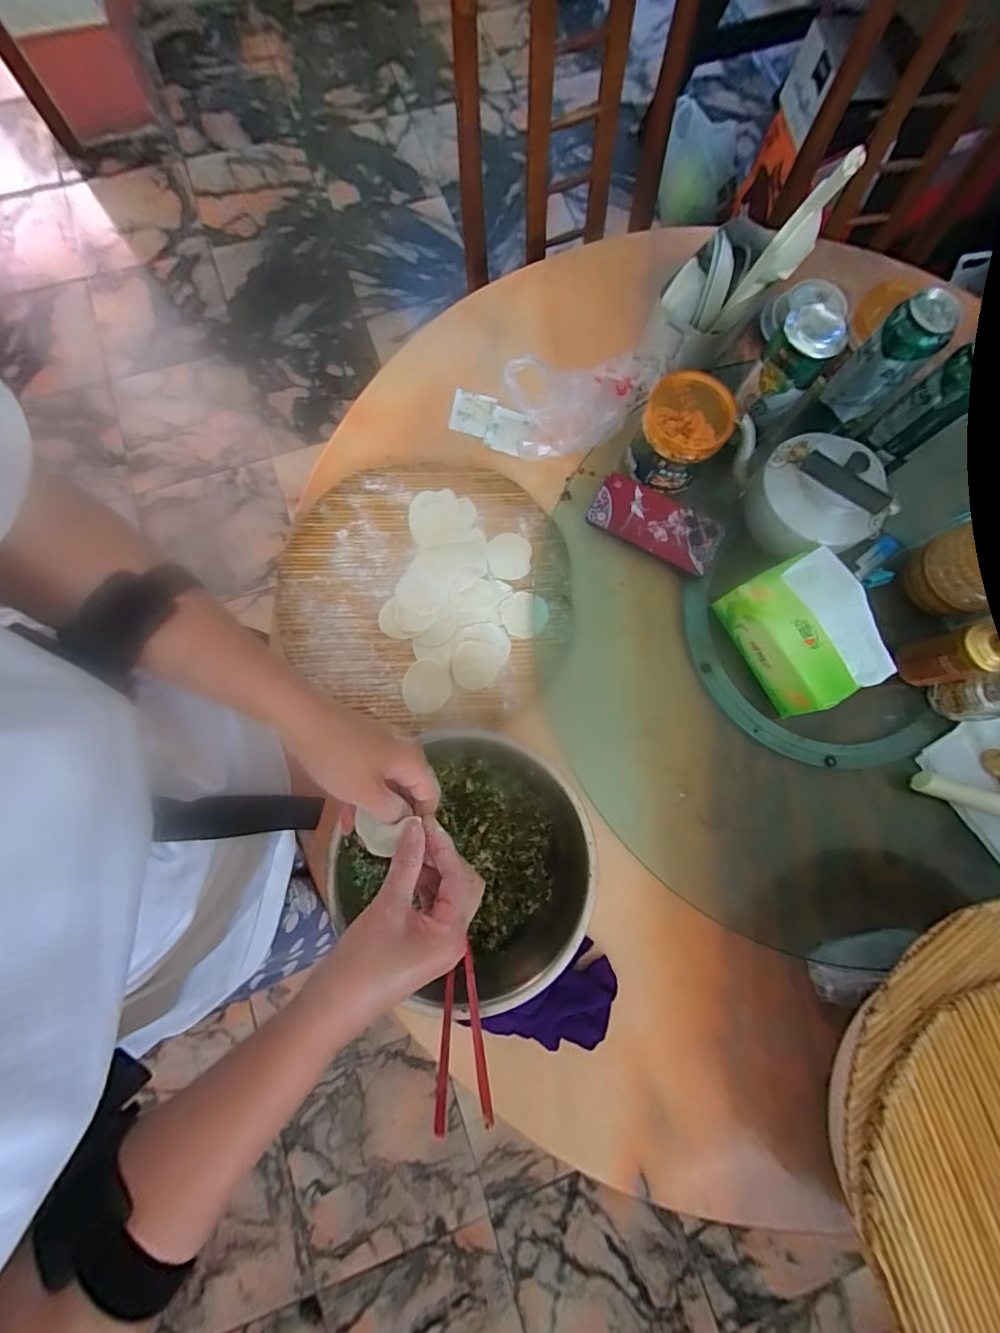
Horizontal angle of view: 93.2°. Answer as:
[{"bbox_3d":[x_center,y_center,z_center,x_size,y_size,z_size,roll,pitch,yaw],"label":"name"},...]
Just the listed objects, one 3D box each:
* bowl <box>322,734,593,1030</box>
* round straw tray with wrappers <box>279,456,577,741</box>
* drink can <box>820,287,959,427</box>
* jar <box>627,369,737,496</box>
[{"bbox_3d":[-0.024,0.196,0.483,0.225,0.093,0.226,0,79,-2],"label":"bowl"},{"bbox_3d":[-0.088,-0.093,0.584,0.339,0.022,0.335,0,79,-2],"label":"round straw tray with wrappers"},{"bbox_3d":[0.432,-0.342,0.530,0.057,0.122,0.062,0,79,-2],"label":"drink can"},{"bbox_3d":[0.214,-0.277,0.568,0.095,0.087,0.101,0,79,-2],"label":"jar"}]

